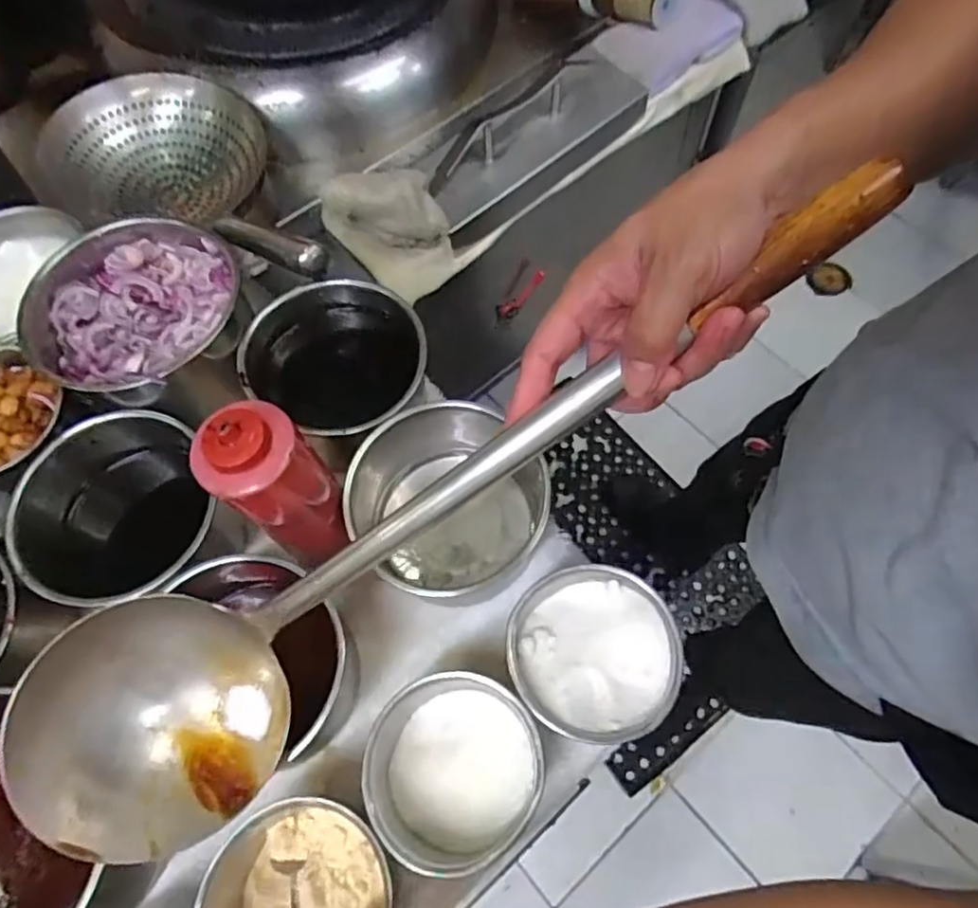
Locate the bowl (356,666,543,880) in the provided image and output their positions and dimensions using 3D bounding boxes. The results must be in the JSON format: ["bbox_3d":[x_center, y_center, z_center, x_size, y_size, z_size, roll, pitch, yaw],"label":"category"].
[{"bbox_3d":[-0.029,0.225,0.460,0.130,0.066,0.119,-1,65,2],"label":"bowl"}]

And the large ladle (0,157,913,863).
[{"bbox_3d":[-0.026,0.033,0.317,0.489,0.112,0.109,-37,67,11],"label":"large ladle"}]

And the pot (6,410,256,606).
[{"bbox_3d":[-0.289,0.053,0.519,0.139,0.105,0.145,-1,65,2],"label":"pot"}]

